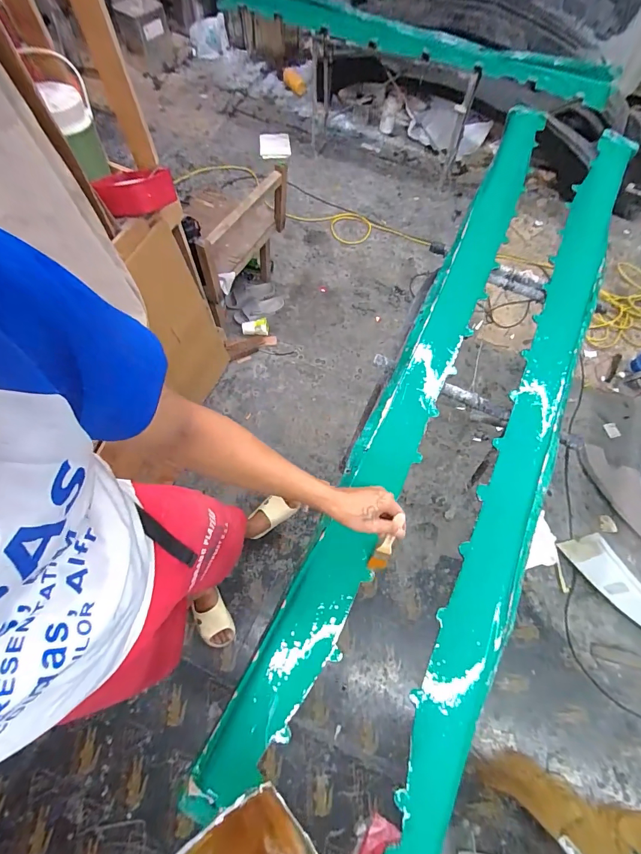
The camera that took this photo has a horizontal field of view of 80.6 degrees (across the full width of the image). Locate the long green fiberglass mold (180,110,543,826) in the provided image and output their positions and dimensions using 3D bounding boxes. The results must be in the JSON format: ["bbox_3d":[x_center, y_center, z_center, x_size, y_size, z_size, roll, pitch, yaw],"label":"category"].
[{"bbox_3d":[0.247,-0.174,0.841,0.117,0.072,1.680,25,71,9],"label":"long green fiberglass mold"}]

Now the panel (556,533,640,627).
[{"bbox_3d":[1.174,0.619,1.345,0.638,0.079,0.204,39,70,14],"label":"panel"}]

